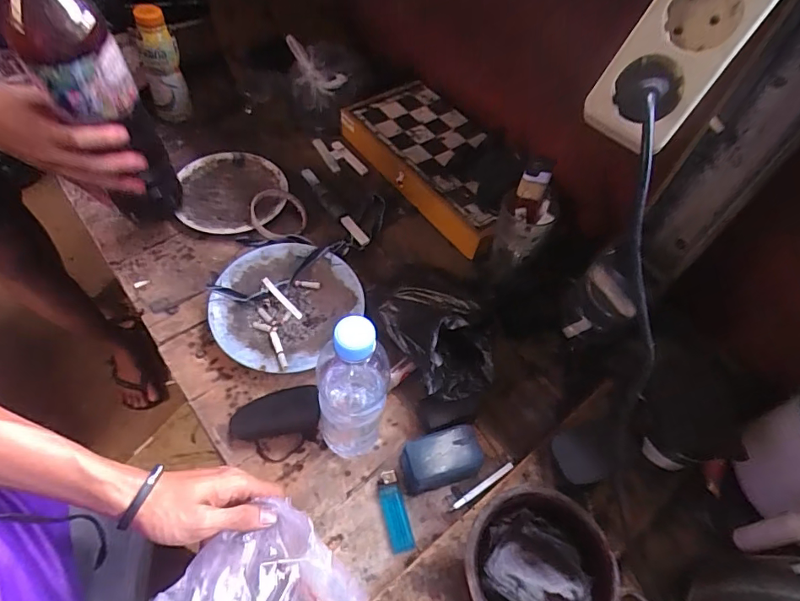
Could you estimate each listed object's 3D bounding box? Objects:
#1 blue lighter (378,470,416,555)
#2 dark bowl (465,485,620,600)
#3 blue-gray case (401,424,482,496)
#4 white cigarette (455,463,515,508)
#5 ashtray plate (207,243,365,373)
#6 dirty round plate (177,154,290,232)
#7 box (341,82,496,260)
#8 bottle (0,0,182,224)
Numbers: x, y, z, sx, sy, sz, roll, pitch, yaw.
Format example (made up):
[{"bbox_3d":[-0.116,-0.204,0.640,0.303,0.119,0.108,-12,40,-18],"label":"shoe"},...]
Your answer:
[{"bbox_3d":[-0.006,0.227,0.506,0.026,0.007,0.080,-12,60,-13],"label":"blue lighter"},{"bbox_3d":[0.132,0.260,0.457,0.138,0.057,0.133,3,58,-4],"label":"dark bowl"},{"bbox_3d":[0.046,0.175,0.518,0.083,0.038,0.052,-12,59,-14],"label":"blue-gray case"},{"bbox_3d":[0.094,0.206,0.523,0.081,0.004,0.007,-27,64,-21],"label":"white cigarette"},{"bbox_3d":[-0.155,0.002,0.619,0.175,0.028,0.185,3,58,-4],"label":"ashtray plate"},{"bbox_3d":[-0.257,-0.169,0.723,0.155,0.026,0.158,3,58,-4],"label":"dirty round plate"},{"bbox_3d":[0.069,-0.240,0.778,0.184,0.044,0.347,-31,66,-22],"label":"box"},{"bbox_3d":[-0.324,-0.205,0.521,0.084,0.330,0.092,-30,65,-22],"label":"bottle"}]

